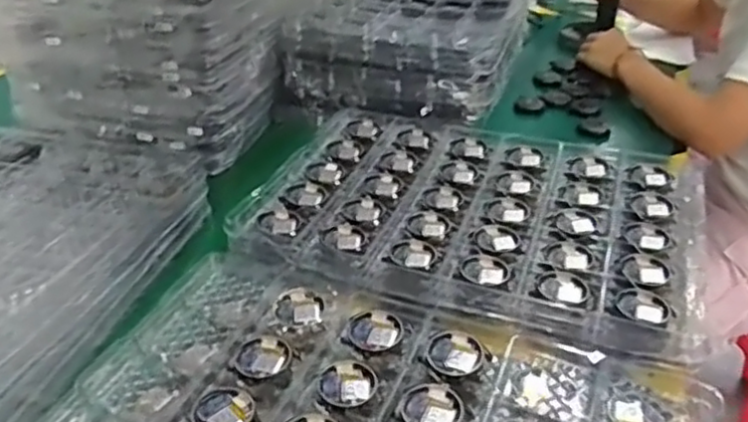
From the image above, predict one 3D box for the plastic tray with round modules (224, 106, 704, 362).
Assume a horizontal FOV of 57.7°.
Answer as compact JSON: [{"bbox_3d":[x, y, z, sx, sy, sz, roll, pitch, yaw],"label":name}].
[{"bbox_3d":[0.107,-0.007,0.727,0.434,0.026,0.321,14,37,21],"label":"plastic tray with round modules"}]

